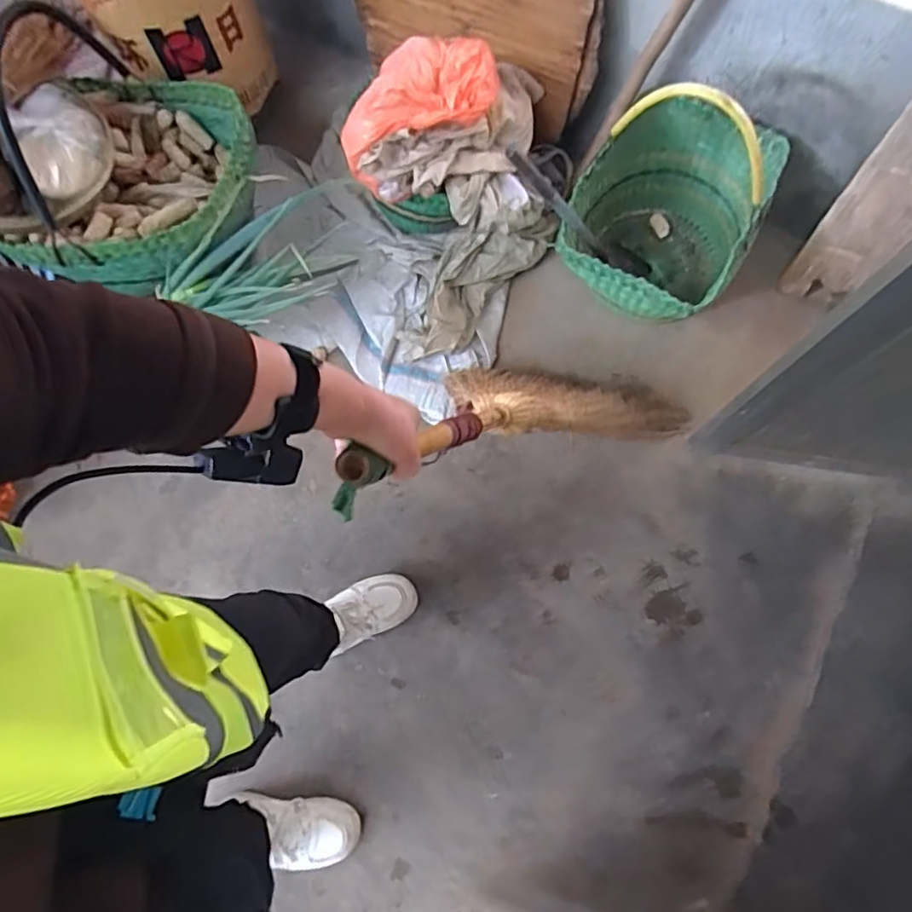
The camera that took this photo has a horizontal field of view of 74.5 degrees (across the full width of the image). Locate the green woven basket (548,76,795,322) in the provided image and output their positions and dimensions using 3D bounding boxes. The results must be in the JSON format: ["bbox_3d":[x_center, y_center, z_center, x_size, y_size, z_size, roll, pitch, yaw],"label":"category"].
[{"bbox_3d":[0.402,-0.479,1.133,0.327,0.448,0.431,26,77,8],"label":"green woven basket"}]

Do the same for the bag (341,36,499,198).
[{"bbox_3d":[-0.073,-0.596,1.049,0.296,0.170,0.137,-28,74,8],"label":"bag"}]

